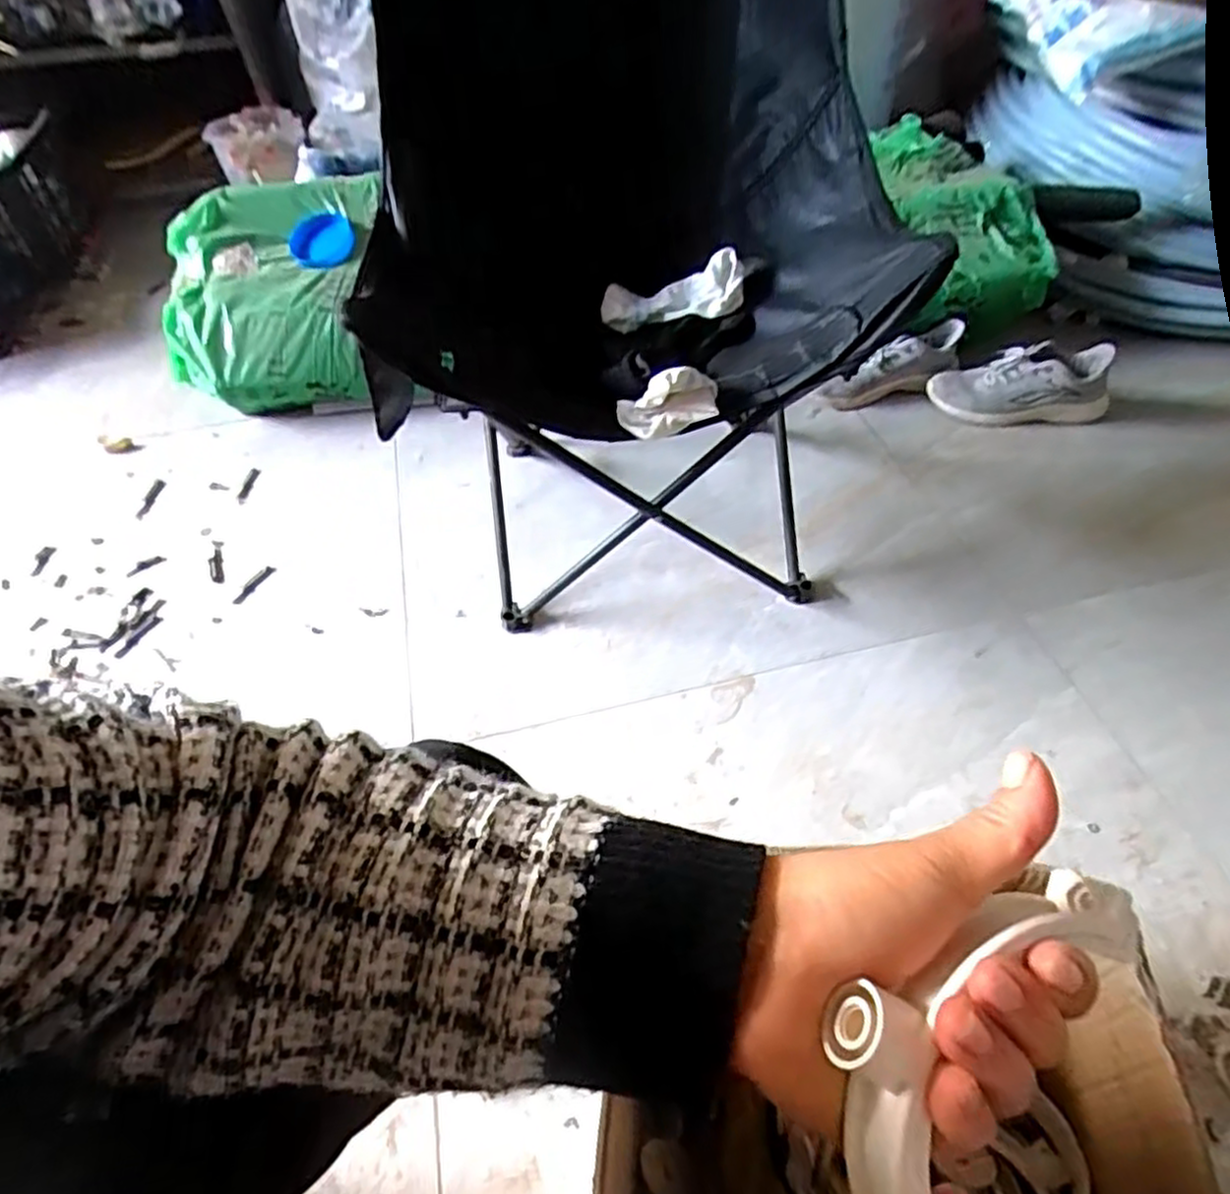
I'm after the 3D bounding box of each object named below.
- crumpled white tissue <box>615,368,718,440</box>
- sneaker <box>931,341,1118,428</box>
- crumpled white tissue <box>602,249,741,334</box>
[{"bbox_3d":[0.055,-0.198,0.738,0.102,0.047,0.047,-14,55,-6],"label":"crumpled white tissue"},{"bbox_3d":[0.689,-0.355,1.250,0.287,0.082,0.125,-2,49,16],"label":"sneaker"},{"bbox_3d":[0.068,-0.366,0.889,0.171,0.051,0.055,-10,49,10],"label":"crumpled white tissue"}]

